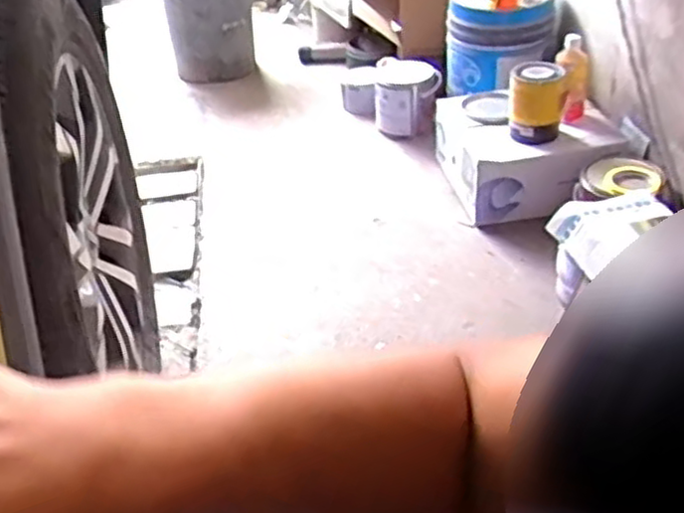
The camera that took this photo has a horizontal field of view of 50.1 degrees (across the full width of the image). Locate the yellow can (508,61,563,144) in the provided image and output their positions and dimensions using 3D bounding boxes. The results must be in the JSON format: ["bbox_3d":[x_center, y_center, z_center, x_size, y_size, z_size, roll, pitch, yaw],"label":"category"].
[{"bbox_3d":[0.415,-0.341,1.560,0.110,0.161,0.098,7,37,13],"label":"yellow can"}]

